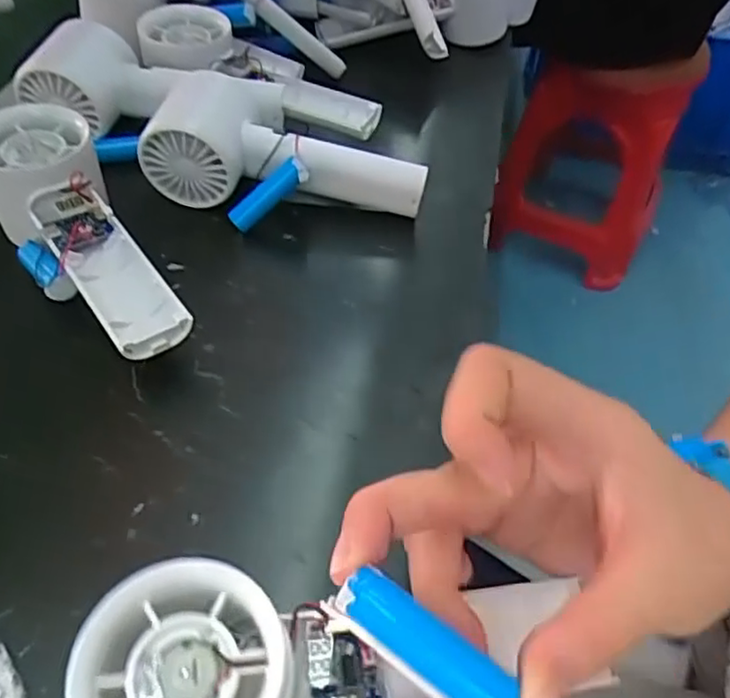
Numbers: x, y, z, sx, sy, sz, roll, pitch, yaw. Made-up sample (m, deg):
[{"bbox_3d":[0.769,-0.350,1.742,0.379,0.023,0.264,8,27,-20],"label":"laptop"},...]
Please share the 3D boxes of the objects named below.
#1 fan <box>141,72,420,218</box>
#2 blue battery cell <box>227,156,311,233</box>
[{"bbox_3d":[-0.044,-0.132,0.387,0.156,0.045,0.103,2,50,-3],"label":"fan"},{"bbox_3d":[-0.054,-0.086,0.359,0.050,0.016,0.012,-38,54,12],"label":"blue battery cell"}]

